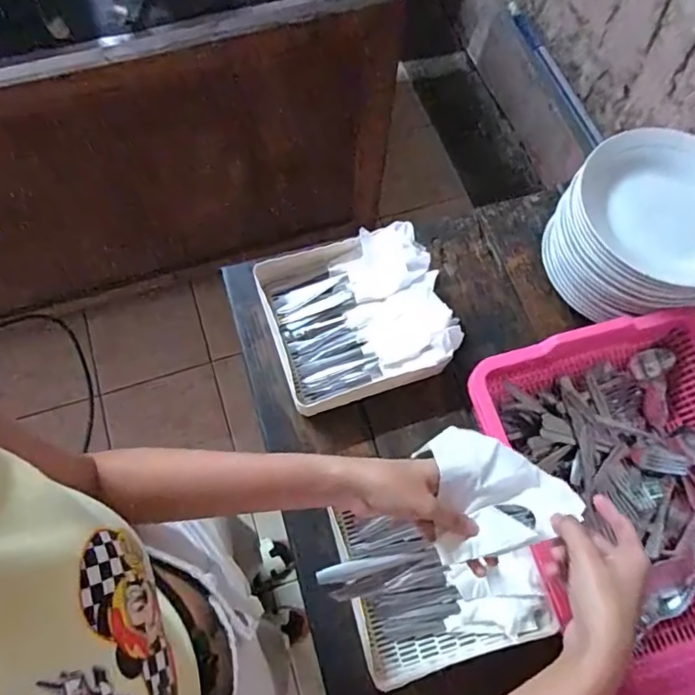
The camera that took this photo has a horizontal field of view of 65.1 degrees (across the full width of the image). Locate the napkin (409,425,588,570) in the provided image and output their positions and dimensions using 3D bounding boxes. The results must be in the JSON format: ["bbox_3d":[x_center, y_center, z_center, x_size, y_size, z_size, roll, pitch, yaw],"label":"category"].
[{"bbox_3d":[0.128,0.114,0.455,0.122,0.029,0.104,-10,69,-7],"label":"napkin"}]

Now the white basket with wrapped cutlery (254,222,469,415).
[{"bbox_3d":[0.008,-0.045,0.723,0.216,0.081,0.212,-16,70,-9],"label":"white basket with wrapped cutlery"}]

